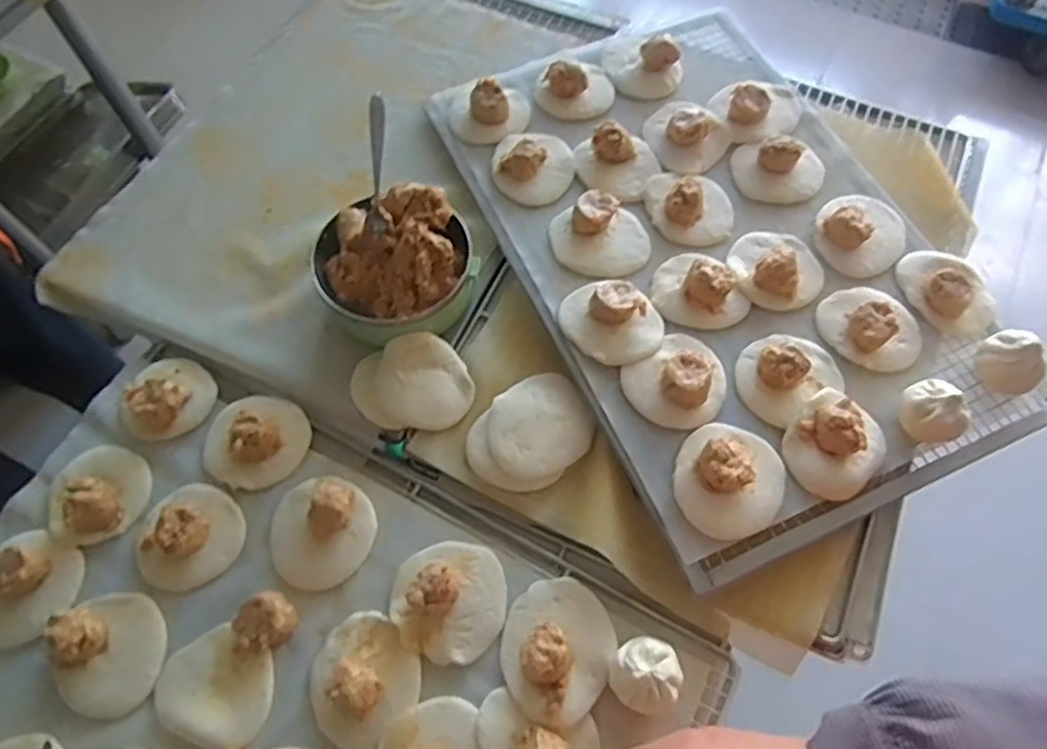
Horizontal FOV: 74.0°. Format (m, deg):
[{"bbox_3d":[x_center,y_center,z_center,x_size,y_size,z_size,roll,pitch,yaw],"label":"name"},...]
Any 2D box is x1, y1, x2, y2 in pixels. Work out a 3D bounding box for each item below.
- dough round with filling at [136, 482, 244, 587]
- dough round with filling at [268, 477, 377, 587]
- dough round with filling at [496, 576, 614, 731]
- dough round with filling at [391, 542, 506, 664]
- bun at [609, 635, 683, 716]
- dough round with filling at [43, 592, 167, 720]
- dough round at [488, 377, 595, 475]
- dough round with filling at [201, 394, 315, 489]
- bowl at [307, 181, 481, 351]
[{"bbox_3d":[-0.284,0.132,0.577,0.088,0.042,0.080,0,64,0],"label":"dough round with filling"},{"bbox_3d":[-0.170,0.127,0.574,0.086,0.042,0.085,0,64,0],"label":"dough round with filling"},{"bbox_3d":[0.025,0.210,0.534,0.084,0.036,0.103,12,65,6],"label":"dough round with filling"},{"bbox_3d":[-0.060,0.177,0.549,0.087,0.038,0.089,0,64,0],"label":"dough round with filling"},{"bbox_3d":[0.092,0.226,0.522,0.047,0.047,0.051,0,64,0],"label":"bun"},{"bbox_3d":[-0.326,0.216,0.537,0.081,0.033,0.090,-11,64,-5],"label":"dough round with filling"},{"bbox_3d":[0.014,0.043,0.610,0.094,0.023,0.086,0,64,0],"label":"dough round"},{"bbox_3d":[-0.240,0.053,0.610,0.087,0.035,0.086,36,69,16],"label":"dough round with filling"},{"bbox_3d":[-0.118,-0.100,0.646,0.146,0.066,0.144,0,64,0],"label":"bowl"}]

